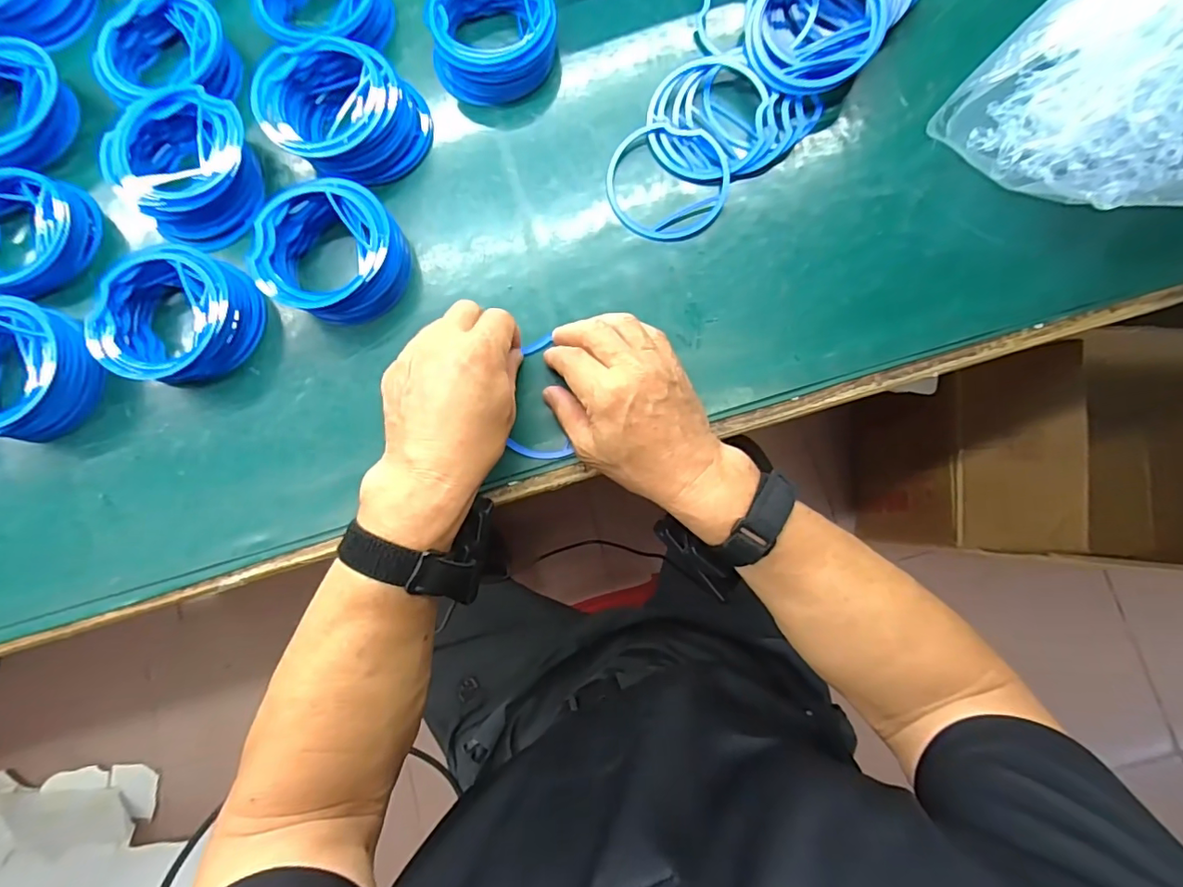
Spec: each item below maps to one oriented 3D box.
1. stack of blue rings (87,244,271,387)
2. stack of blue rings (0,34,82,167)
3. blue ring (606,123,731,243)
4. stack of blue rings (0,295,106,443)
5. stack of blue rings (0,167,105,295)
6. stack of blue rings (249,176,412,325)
[{"bbox_3d":[-0.308,-0.093,0.390,0.101,0.030,0.098,18,83,3],"label":"stack of blue rings"},{"bbox_3d":[-0.475,-0.271,0.427,0.083,0.040,0.103,29,84,4],"label":"stack of blue rings"},{"bbox_3d":[0.059,-0.204,0.408,0.093,0.008,0.095,0,83,1],"label":"blue ring"},{"bbox_3d":[-0.422,-0.052,0.383,0.106,0.034,0.101,24,84,4],"label":"stack of blue rings"},{"bbox_3d":[-0.444,-0.163,0.411,0.088,0.031,0.095,10,83,2],"label":"stack of blue rings"},{"bbox_3d":[-0.192,-0.143,0.393,0.100,0.033,0.090,15,83,3],"label":"stack of blue rings"}]

